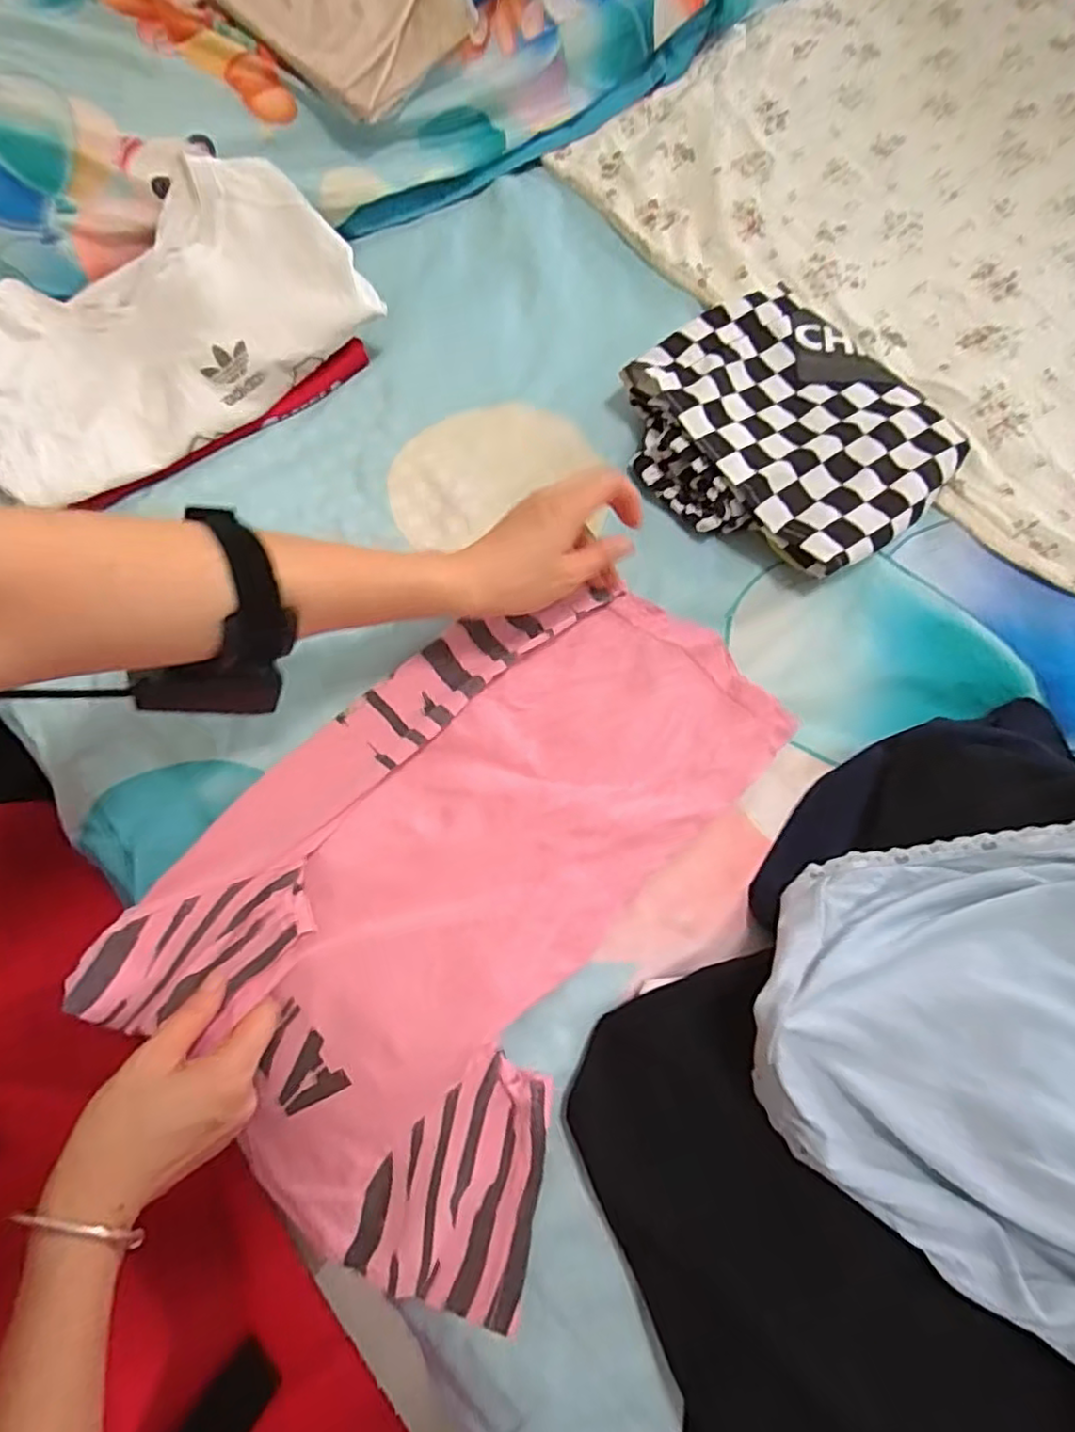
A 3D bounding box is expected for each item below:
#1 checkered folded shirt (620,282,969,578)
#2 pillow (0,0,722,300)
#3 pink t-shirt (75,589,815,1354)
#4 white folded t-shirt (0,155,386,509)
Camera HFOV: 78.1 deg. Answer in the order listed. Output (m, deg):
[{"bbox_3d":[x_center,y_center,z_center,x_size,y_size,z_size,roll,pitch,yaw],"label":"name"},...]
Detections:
[{"bbox_3d":[0.189,-0.215,0.499,0.207,0.046,0.220,-37,72,-15],"label":"checkered folded shirt"},{"bbox_3d":[-0.229,-0.614,0.591,0.682,0.132,0.348,-36,72,-14],"label":"pillow"},{"bbox_3d":[-0.025,0.089,0.395,0.256,0.042,0.389,39,72,14],"label":"pink t-shirt"},{"bbox_3d":[-0.284,-0.288,0.485,0.294,0.033,0.189,-40,79,-11],"label":"white folded t-shirt"}]

